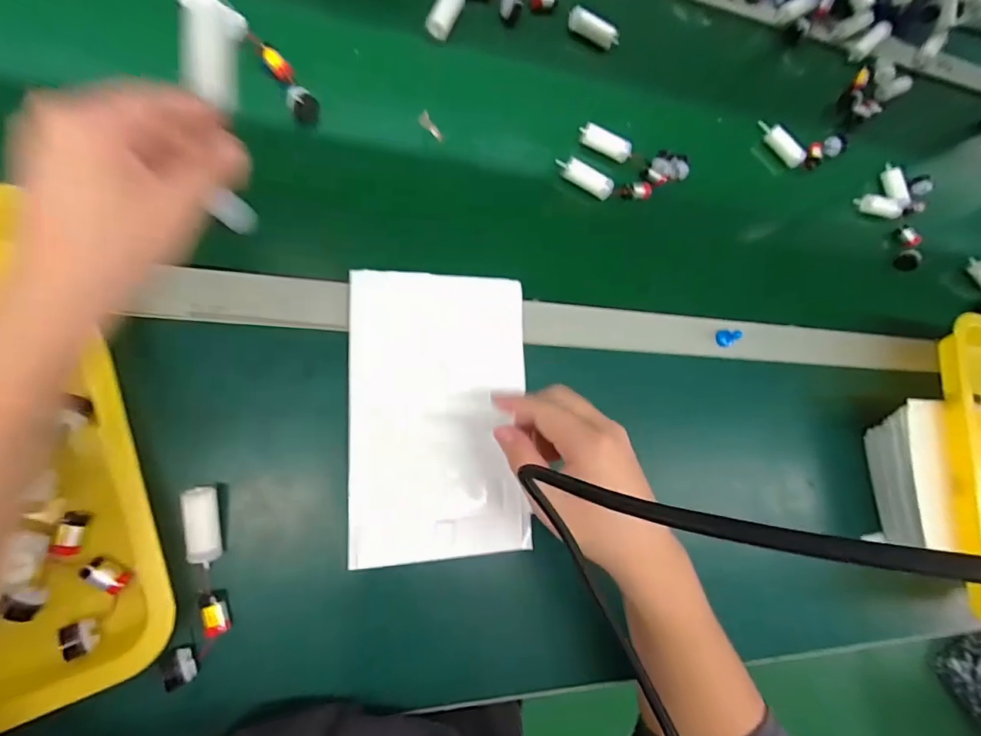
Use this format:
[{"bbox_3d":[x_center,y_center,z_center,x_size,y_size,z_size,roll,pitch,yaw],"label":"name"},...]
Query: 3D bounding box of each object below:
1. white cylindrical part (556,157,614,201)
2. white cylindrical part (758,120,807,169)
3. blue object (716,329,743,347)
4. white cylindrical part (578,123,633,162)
[{"bbox_3d":[0.096,-0.194,0.486,0.062,0.017,0.021,31,85,-3],"label":"white cylindrical part"},{"bbox_3d":[0.353,-0.274,0.574,0.013,0.024,0.069,-36,90,-6],"label":"white cylindrical part"},{"bbox_3d":[0.246,-0.031,0.490,0.016,0.023,0.018,-9,88,-5],"label":"blue object"},{"bbox_3d":[0.120,-0.234,0.493,0.056,0.017,0.017,21,85,-3],"label":"white cylindrical part"}]

